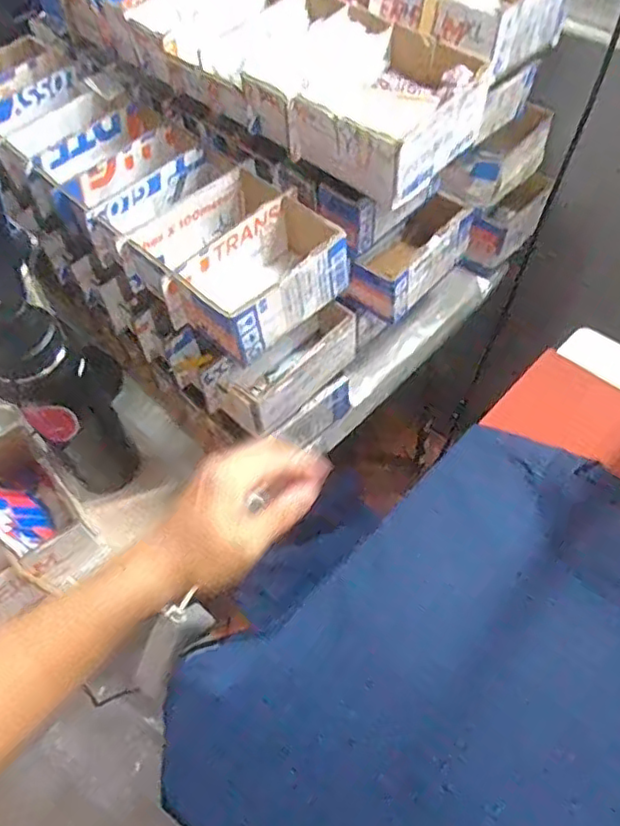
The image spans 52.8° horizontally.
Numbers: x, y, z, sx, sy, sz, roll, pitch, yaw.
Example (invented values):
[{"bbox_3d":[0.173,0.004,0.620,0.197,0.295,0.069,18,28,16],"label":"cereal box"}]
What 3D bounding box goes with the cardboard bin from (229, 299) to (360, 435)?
[{"bbox_3d":[-0.018,-0.057,0.676,0.063,0.078,0.165,38,67,25],"label":"cardboard bin"}]

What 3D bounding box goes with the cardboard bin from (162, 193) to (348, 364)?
[{"bbox_3d":[-0.041,-0.138,0.636,0.182,0.080,0.097,-41,63,-20],"label":"cardboard bin"}]

